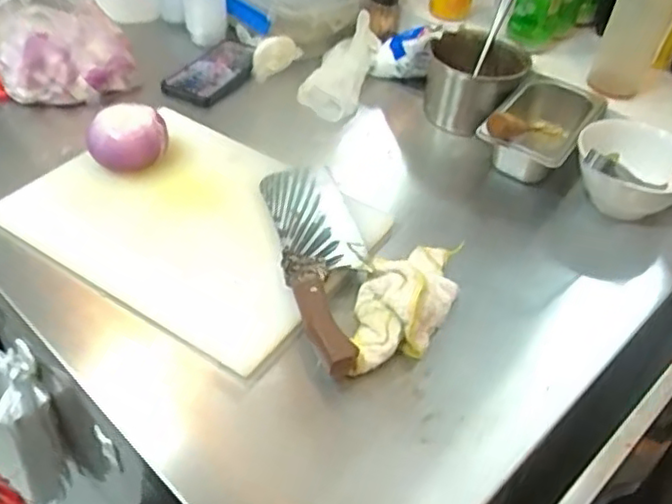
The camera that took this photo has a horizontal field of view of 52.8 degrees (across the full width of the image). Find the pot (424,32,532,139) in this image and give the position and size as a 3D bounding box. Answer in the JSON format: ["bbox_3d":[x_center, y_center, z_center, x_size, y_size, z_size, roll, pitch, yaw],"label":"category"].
[{"bbox_3d":[0.184,-0.227,0.926,0.126,0.100,0.138,4,43,-4],"label":"pot"}]

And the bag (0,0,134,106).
[{"bbox_3d":[-0.367,-0.282,0.900,0.176,0.103,0.161,-19,49,-26],"label":"bag"}]

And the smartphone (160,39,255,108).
[{"bbox_3d":[-0.170,-0.255,0.960,0.089,0.013,0.172,20,44,13],"label":"smartphone"}]

